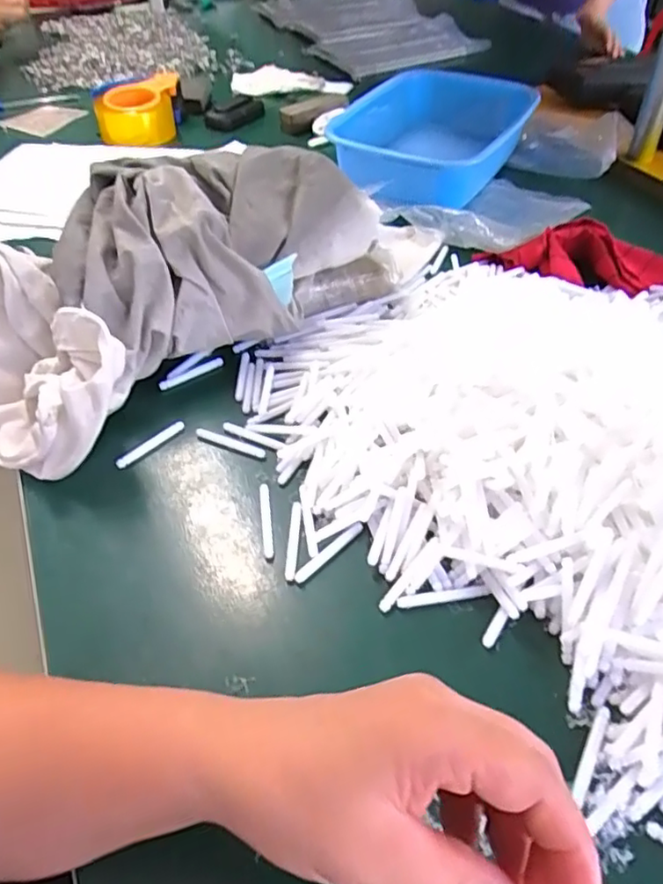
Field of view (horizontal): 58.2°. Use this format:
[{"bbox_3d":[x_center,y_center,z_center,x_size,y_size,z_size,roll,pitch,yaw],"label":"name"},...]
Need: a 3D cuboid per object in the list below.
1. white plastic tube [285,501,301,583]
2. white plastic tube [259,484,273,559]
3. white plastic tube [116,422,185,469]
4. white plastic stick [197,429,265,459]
[{"bbox_3d":[-0.025,0.065,0.393,0.007,0.005,0.056,1,47,2],"label":"white plastic tube"},{"bbox_3d":[-0.045,0.054,0.410,0.007,0.004,0.061,-6,47,-5],"label":"white plastic tube"},{"bbox_3d":[-0.138,0.002,0.455,0.058,0.008,0.008,-35,56,-28],"label":"white plastic tube"},{"bbox_3d":[-0.077,0.001,0.459,0.058,0.004,0.009,18,50,16],"label":"white plastic stick"}]

